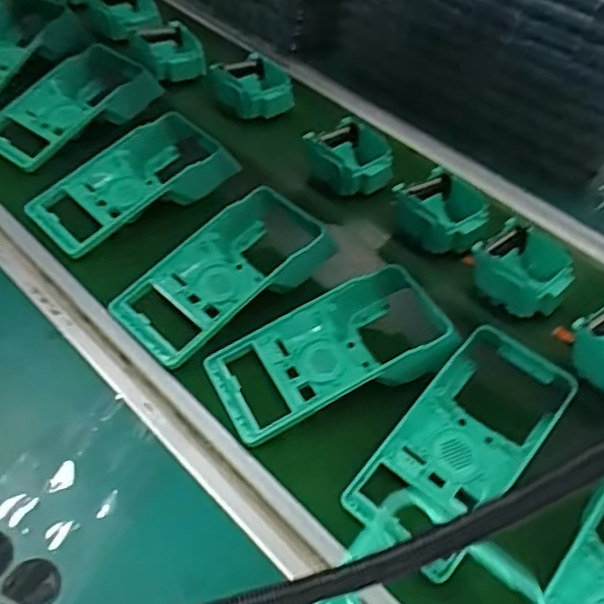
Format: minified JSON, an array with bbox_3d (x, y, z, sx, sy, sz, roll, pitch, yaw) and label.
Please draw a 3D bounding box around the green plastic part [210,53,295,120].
[{"bbox_3d":[-0.058,-0.249,0.743,0.072,0.038,0.074,-24,54,-31],"label":"green plastic part"}]

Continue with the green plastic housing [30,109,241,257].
[{"bbox_3d":[-0.154,-0.115,0.601,0.183,0.052,0.080,-27,55,-32],"label":"green plastic housing"}]

